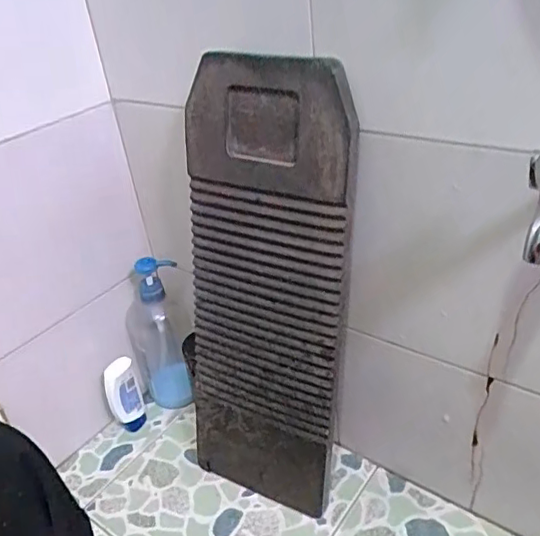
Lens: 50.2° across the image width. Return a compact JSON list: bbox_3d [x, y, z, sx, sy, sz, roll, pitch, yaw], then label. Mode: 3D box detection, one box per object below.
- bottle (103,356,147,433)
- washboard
[{"bbox_3d":[-0.215,0.194,0.854,0.046,0.138,0.025,-18,35,-18],"label":"bottle"},{"bbox_3d":[-0.011,0.045,0.662,0.193,0.537,0.026,15,27,27],"label":"washboard"}]

